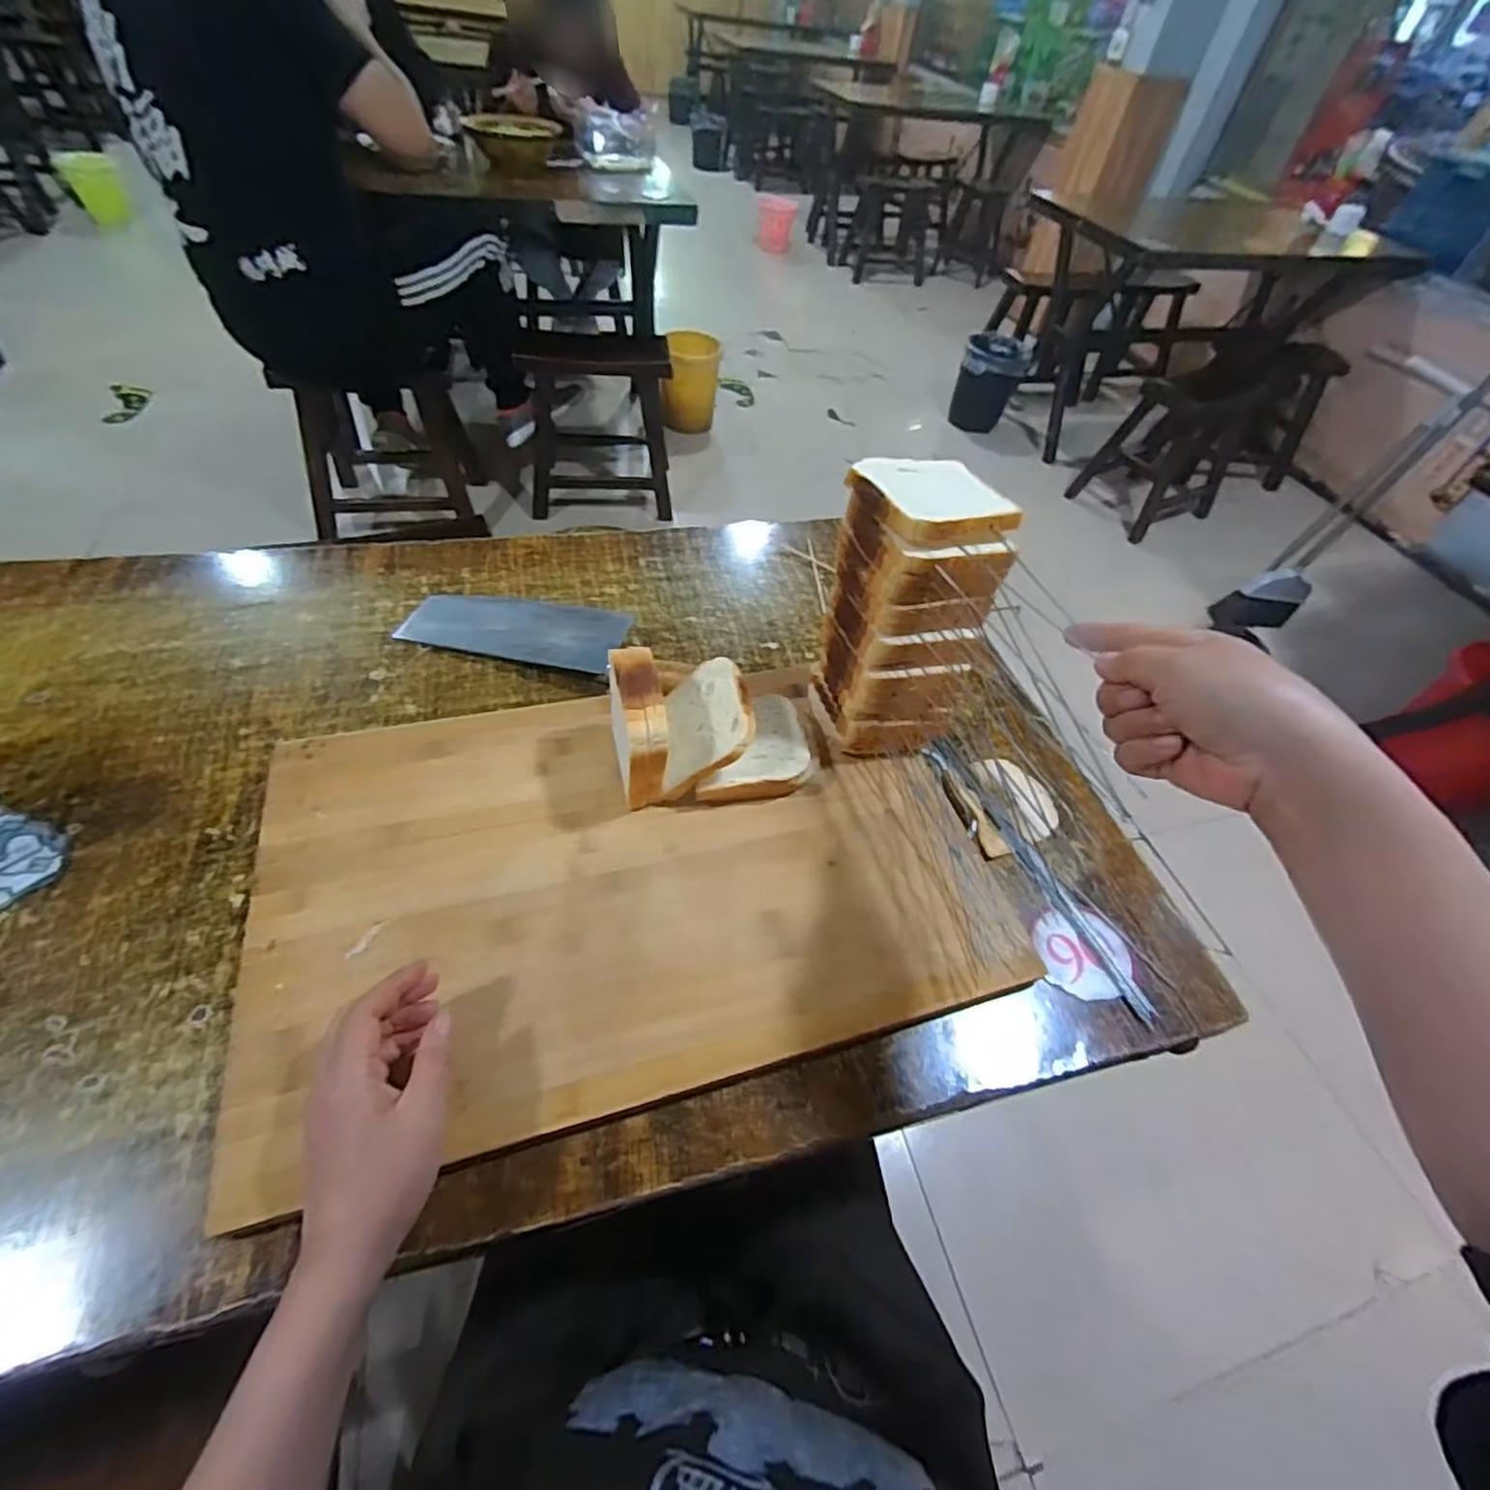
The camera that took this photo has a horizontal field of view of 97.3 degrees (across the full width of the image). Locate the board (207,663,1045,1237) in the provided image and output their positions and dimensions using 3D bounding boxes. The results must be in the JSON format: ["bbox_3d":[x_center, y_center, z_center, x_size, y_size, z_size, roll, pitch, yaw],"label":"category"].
[{"bbox_3d":[-0.077,0.087,0.509,0.535,0.028,0.331,-9,53,-15],"label":"board"}]

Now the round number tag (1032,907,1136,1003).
[{"bbox_3d":[0.261,0.162,0.508,0.076,0.006,0.068,7,51,-2],"label":"round number tag"}]

